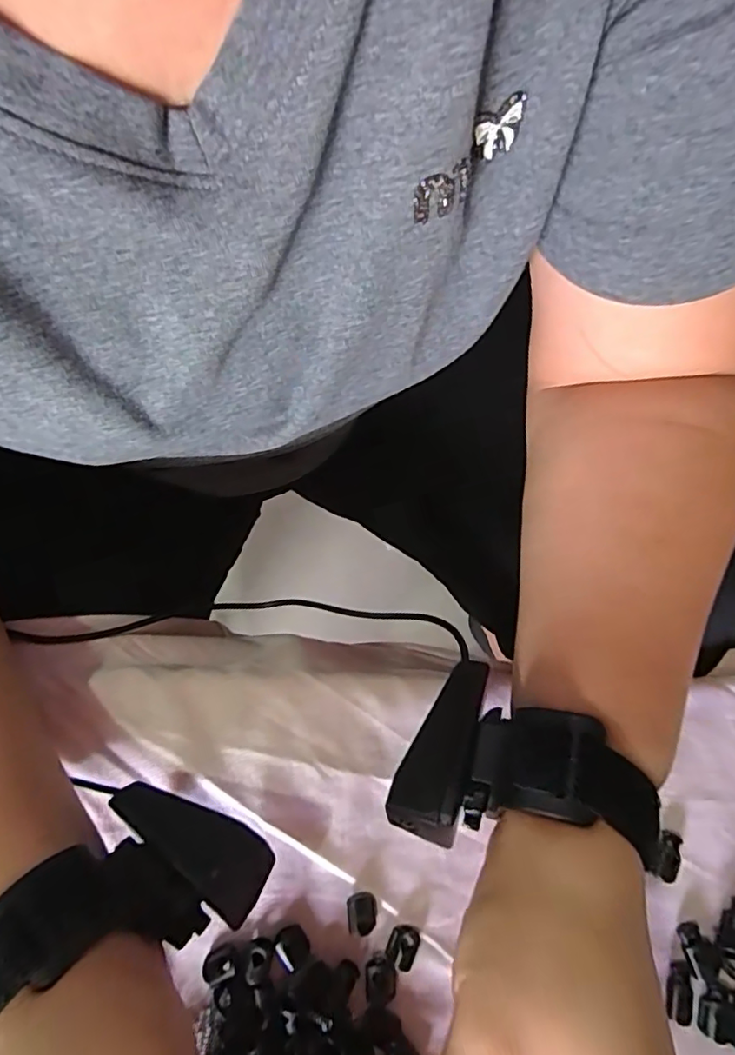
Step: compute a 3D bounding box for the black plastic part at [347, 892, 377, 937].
[{"bbox_3d":[-0.003,0.175,0.257,0.013,0.005,0.016,-1,71,-2],"label":"black plastic part"}]

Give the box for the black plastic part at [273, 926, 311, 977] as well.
[{"bbox_3d":[-0.033,0.185,0.250,0.013,0.004,0.016,-29,74,-11],"label":"black plastic part"}]

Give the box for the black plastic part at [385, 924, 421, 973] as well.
[{"bbox_3d":[0.016,0.187,0.253,0.013,0.004,0.016,20,72,6],"label":"black plastic part"}]

